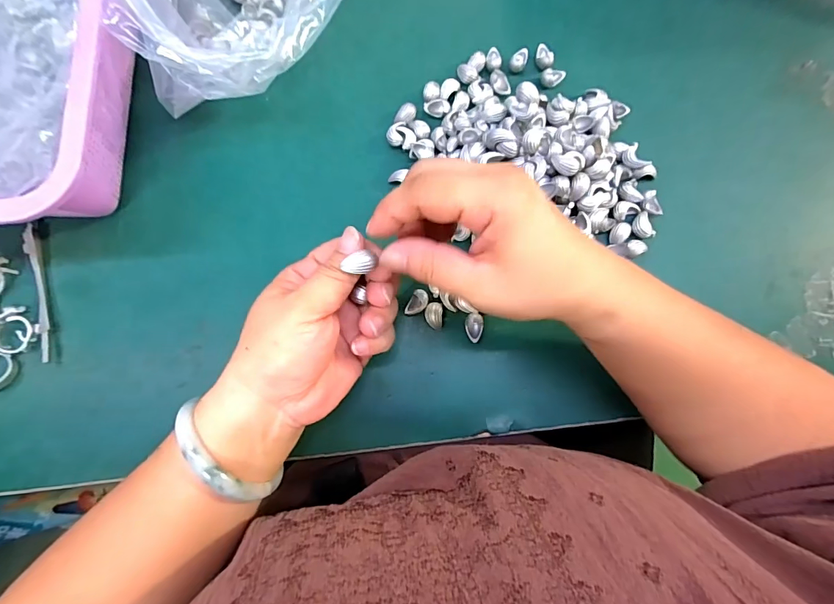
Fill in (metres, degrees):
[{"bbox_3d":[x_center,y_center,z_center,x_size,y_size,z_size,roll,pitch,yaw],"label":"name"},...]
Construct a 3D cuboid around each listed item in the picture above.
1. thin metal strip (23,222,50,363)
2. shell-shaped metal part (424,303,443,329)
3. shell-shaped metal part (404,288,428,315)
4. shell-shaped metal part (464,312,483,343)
[{"bbox_3d":[-0.271,-0.007,0.298,0.009,0.005,0.099,-15,82,-4],"label":"thin metal strip"},{"bbox_3d":[0.012,0.010,0.291,0.012,0.006,0.018,1,81,-1],"label":"shell-shaped metal part"},{"bbox_3d":[0.000,0.001,0.293,0.012,0.008,0.019,29,82,3],"label":"shell-shaped metal part"},{"bbox_3d":[0.040,0.018,0.293,0.012,0.005,0.021,1,81,-1],"label":"shell-shaped metal part"}]

